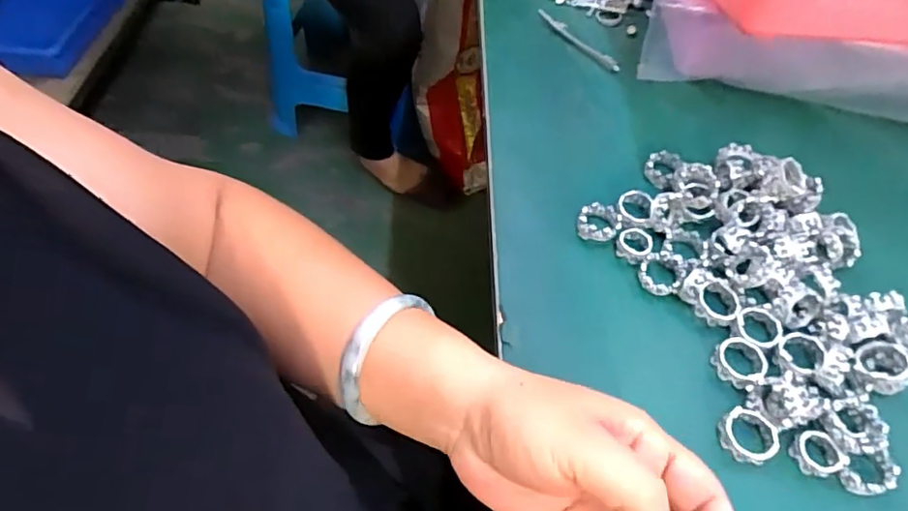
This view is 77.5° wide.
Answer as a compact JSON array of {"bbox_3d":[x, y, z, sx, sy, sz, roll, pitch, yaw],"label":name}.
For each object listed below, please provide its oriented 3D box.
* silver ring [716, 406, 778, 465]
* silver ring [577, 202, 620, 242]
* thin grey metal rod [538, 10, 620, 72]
[{"bbox_3d":[0.160,0.098,0.307,0.028,0.013,0.027,1,56,-2],"label":"silver ring"},{"bbox_3d":[0.100,-0.023,0.394,0.028,0.014,0.027,1,56,-2],"label":"silver ring"},{"bbox_3d":[0.114,-0.195,0.512,0.013,0.011,0.095,-35,64,-26],"label":"thin grey metal rod"}]

